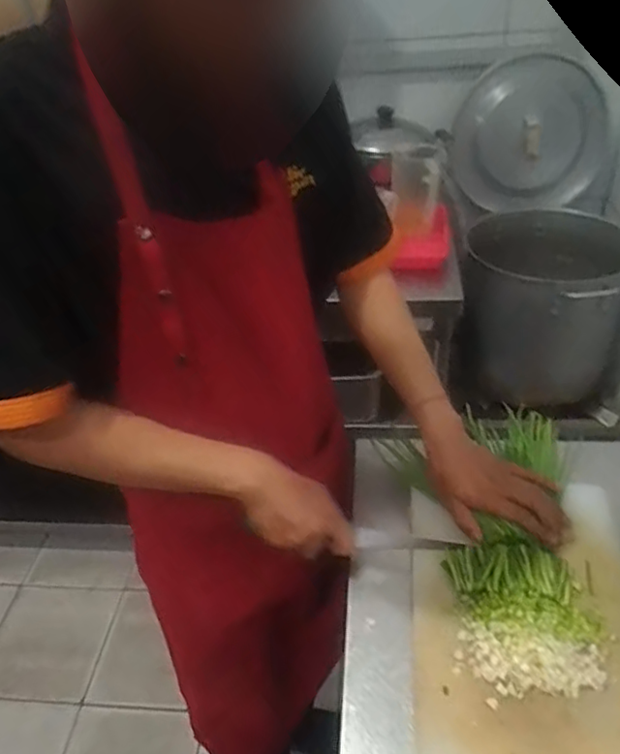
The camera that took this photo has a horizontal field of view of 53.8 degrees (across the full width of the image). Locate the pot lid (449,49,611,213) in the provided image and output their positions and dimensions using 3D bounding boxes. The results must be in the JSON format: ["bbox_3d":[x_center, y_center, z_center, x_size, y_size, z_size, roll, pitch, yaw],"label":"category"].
[{"bbox_3d":[0.526,-0.581,1.466,0.349,0.335,0.044,2,29,12],"label":"pot lid"}]

